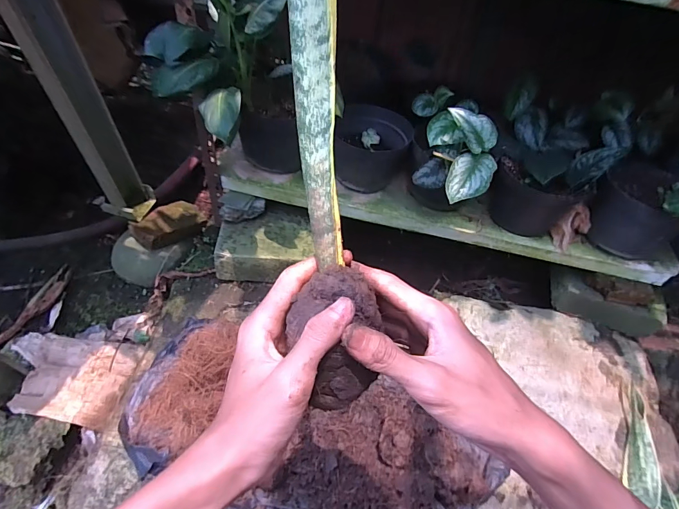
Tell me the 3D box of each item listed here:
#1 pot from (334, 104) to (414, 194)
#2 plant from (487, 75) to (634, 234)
[{"bbox_3d":[0.069,-0.230,0.827,0.153,0.106,0.173,17,51,9],"label":"pot"},{"bbox_3d":[0.416,-0.193,0.780,0.232,0.219,0.223,34,55,21],"label":"plant"}]

